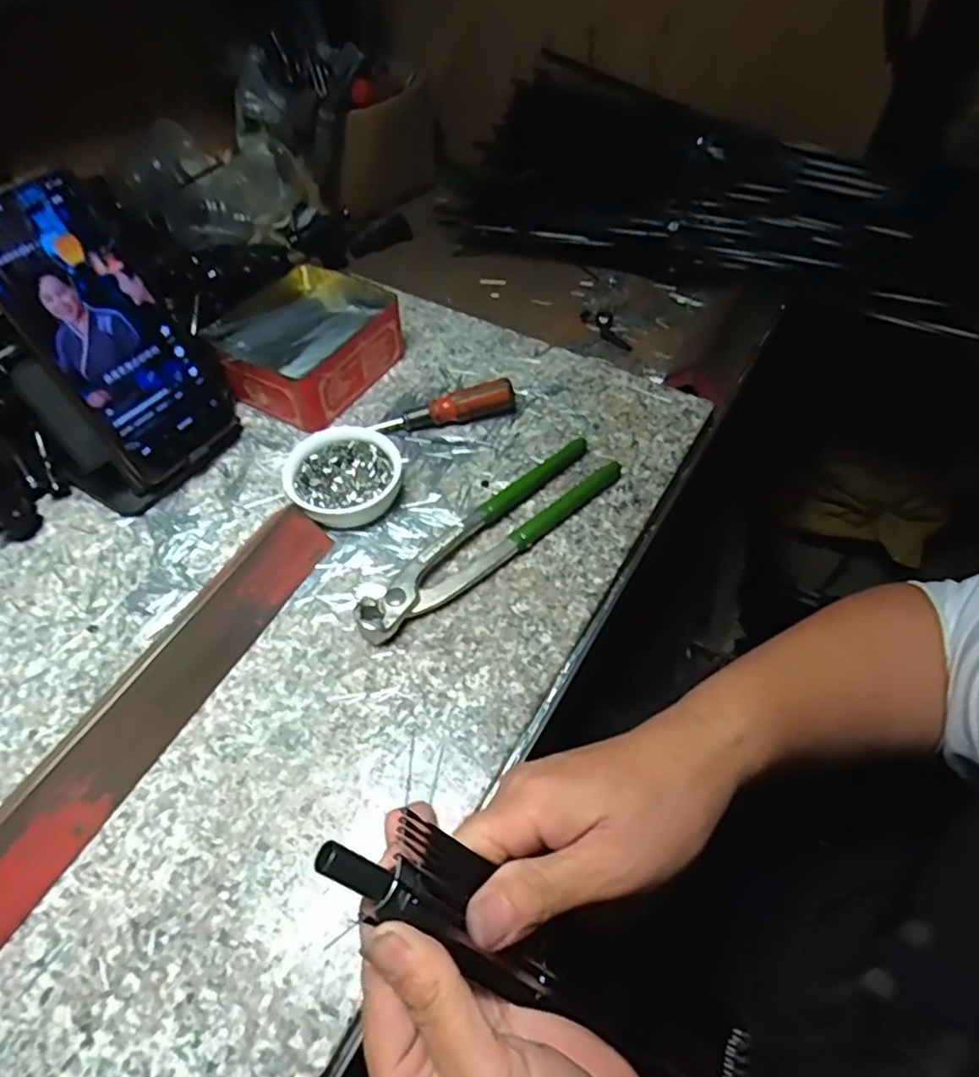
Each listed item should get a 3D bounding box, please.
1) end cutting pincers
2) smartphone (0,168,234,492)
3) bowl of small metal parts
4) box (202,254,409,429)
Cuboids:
[{"bbox_3d":[0.001,-0.006,0.397,0.200,0.019,0.047,-38,61,-26],"label":"end cutting pincers"},{"bbox_3d":[-0.223,-0.119,0.376,0.009,0.164,0.079,13,49,42],"label":"smartphone"},{"bbox_3d":[-0.094,-0.039,0.414,0.070,0.029,0.064,0,52,0],"label":"bowl of small metal parts"},{"bbox_3d":[-0.140,-0.151,0.489,0.114,0.044,0.128,24,56,18],"label":"box"}]

